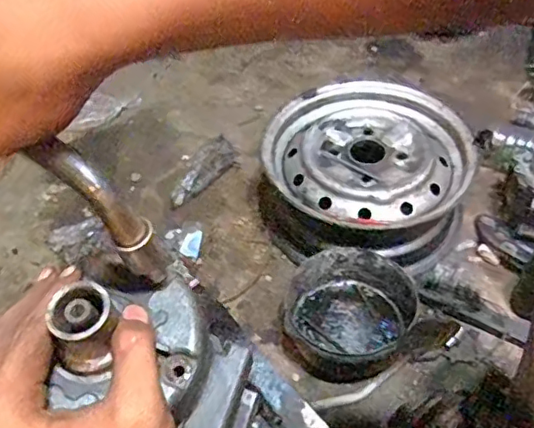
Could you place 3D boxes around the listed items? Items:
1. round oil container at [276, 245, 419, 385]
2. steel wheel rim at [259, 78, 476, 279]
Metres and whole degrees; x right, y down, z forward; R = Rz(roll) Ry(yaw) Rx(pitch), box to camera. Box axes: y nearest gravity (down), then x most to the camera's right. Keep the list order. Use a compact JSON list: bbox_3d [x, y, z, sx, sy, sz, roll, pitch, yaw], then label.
[{"bbox_3d":[0.120,0.145,0.889,0.187,0.080,0.193,22,54,22],"label":"round oil container"},{"bbox_3d":[0.171,-0.063,1.016,0.342,0.145,0.324,14,51,15],"label":"steel wheel rim"}]

